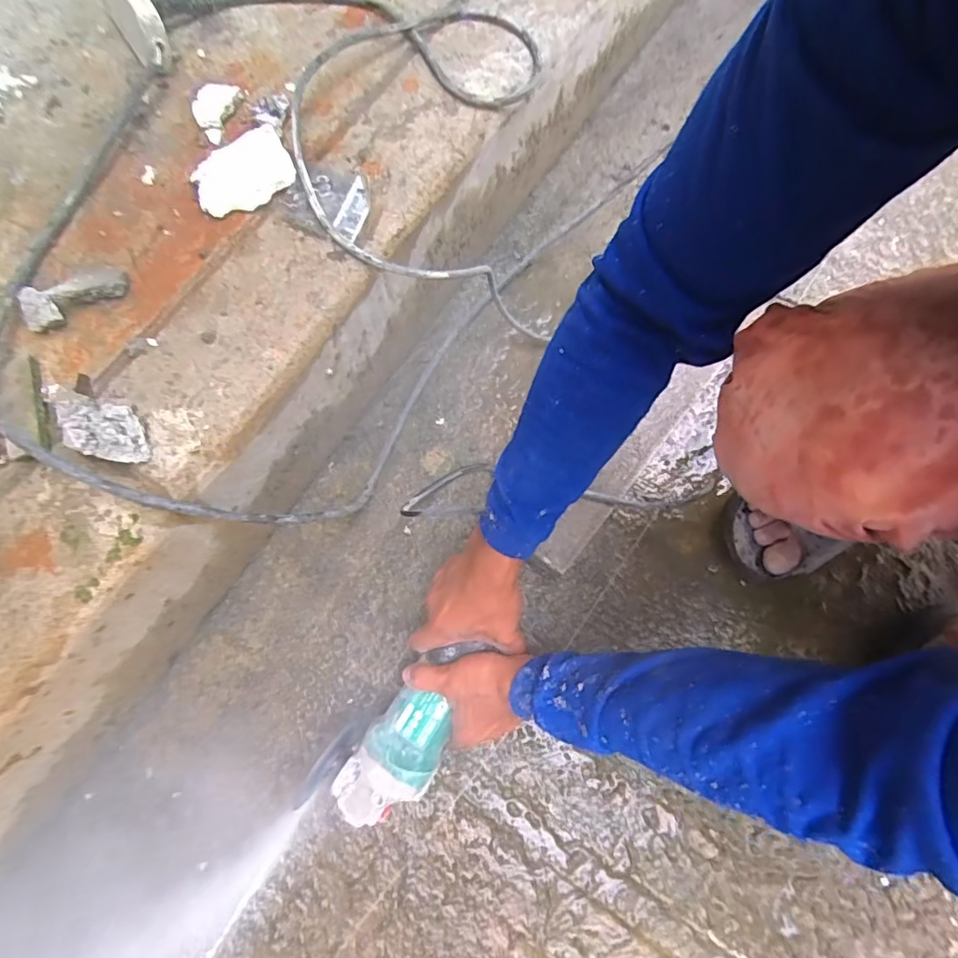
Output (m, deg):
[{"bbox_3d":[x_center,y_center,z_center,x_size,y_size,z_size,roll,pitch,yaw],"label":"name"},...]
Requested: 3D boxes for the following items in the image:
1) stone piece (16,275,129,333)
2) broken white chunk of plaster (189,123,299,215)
[{"bbox_3d":[-0.348,-0.156,0.441,0.081,0.023,0.034,-24,77,-8],"label":"stone piece"},{"bbox_3d":[-0.220,-0.284,0.475,0.090,0.032,0.051,-33,78,-10],"label":"broken white chunk of plaster"}]

